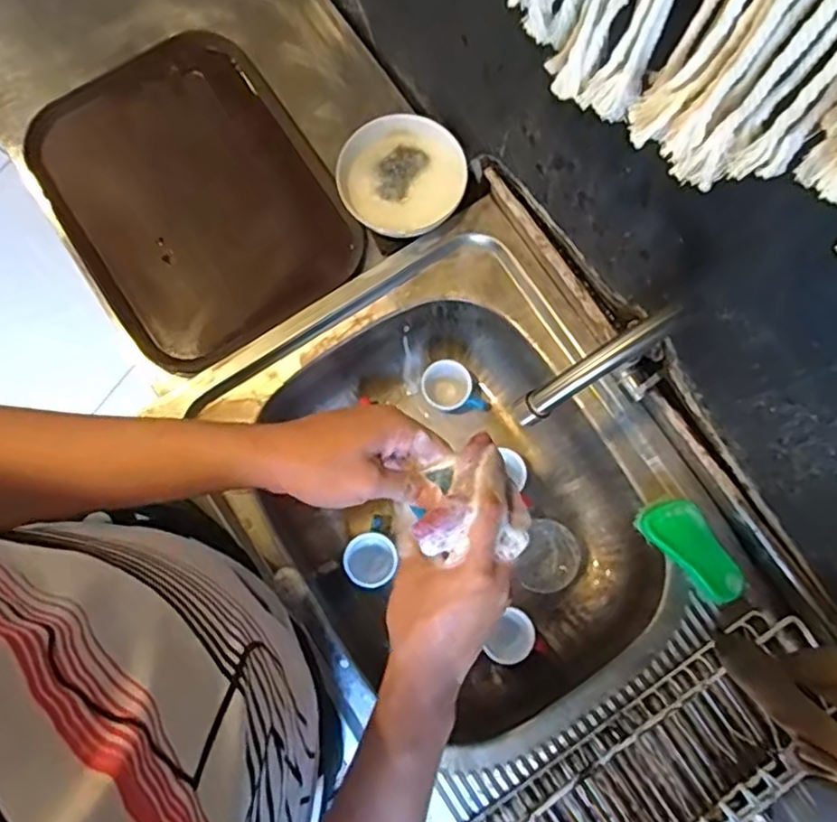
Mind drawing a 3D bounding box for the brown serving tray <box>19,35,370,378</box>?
[{"bbox_3d":[-0.279,-0.268,0.800,0.296,0.033,0.398,-35,82,-6],"label":"brown serving tray"}]

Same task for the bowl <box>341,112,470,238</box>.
[{"bbox_3d":[-0.021,-0.280,0.790,0.142,0.064,0.142,0,80,0],"label":"bowl"}]

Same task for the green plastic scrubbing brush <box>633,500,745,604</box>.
[{"bbox_3d":[0.290,0.144,0.691,0.121,0.031,0.053,44,83,7],"label":"green plastic scrubbing brush"}]

